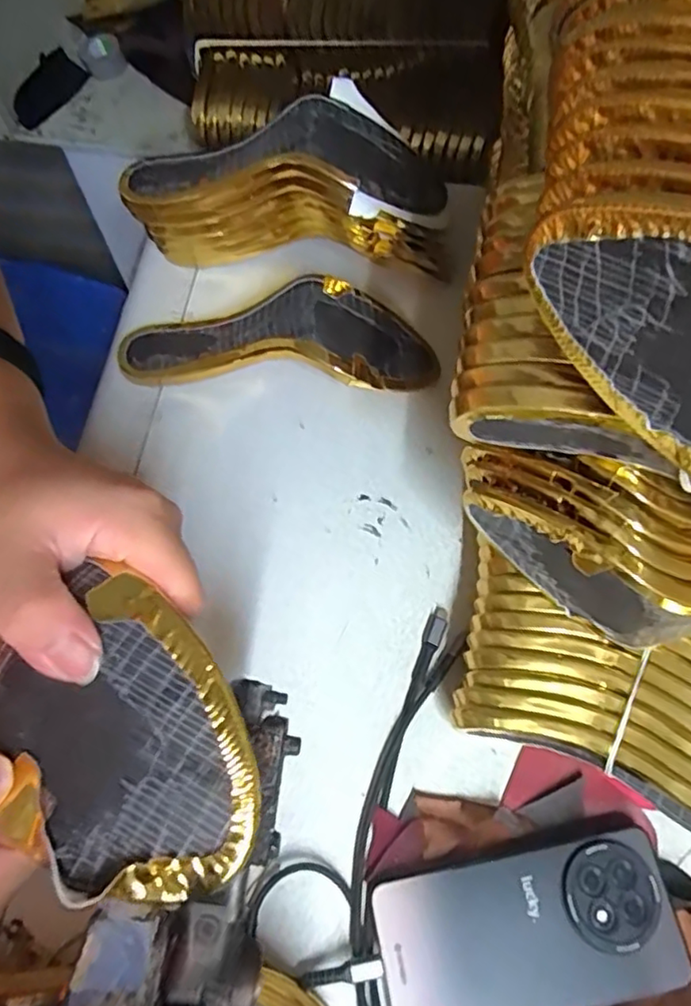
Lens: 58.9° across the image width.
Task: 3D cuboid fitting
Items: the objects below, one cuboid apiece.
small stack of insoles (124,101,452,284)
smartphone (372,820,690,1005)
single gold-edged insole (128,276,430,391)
[{"bbox_3d":[-0.047,-0.238,0.482,0.245,0.113,0.089,6,67,3],"label":"small stack of insoles"},{"bbox_3d":[0.099,0.237,0.338,0.159,0.019,0.081,-11,68,-5],"label":"smartphone"},{"bbox_3d":[-0.052,-0.129,0.472,0.241,0.055,0.083,8,67,3],"label":"single gold-edged insole"}]

